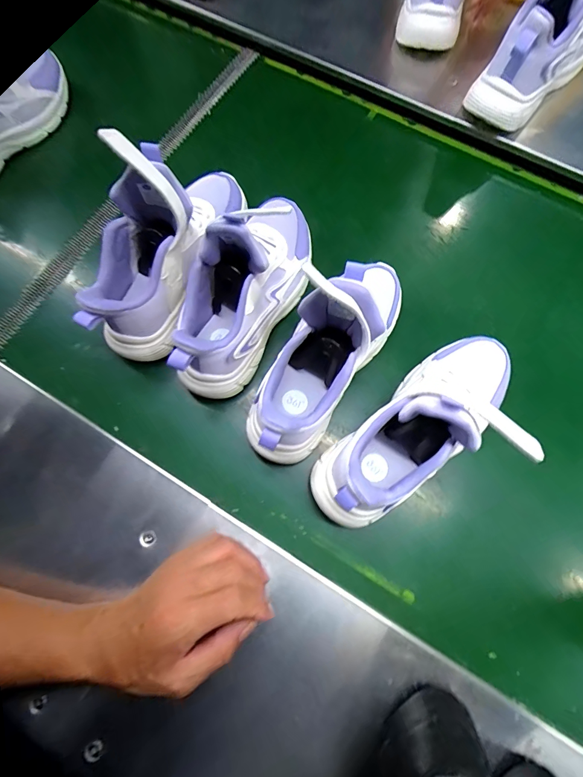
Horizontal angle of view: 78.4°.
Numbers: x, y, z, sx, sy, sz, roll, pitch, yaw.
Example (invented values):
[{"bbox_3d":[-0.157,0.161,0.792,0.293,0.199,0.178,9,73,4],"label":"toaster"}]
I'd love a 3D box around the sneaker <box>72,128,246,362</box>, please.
[{"bbox_3d":[-0.132,-0.158,0.344,0.076,0.150,0.227,16,76,5],"label":"sneaker"}]

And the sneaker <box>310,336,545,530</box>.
[{"bbox_3d":[0.130,0.036,0.326,0.230,0.147,0.088,-35,77,-8],"label":"sneaker"}]

